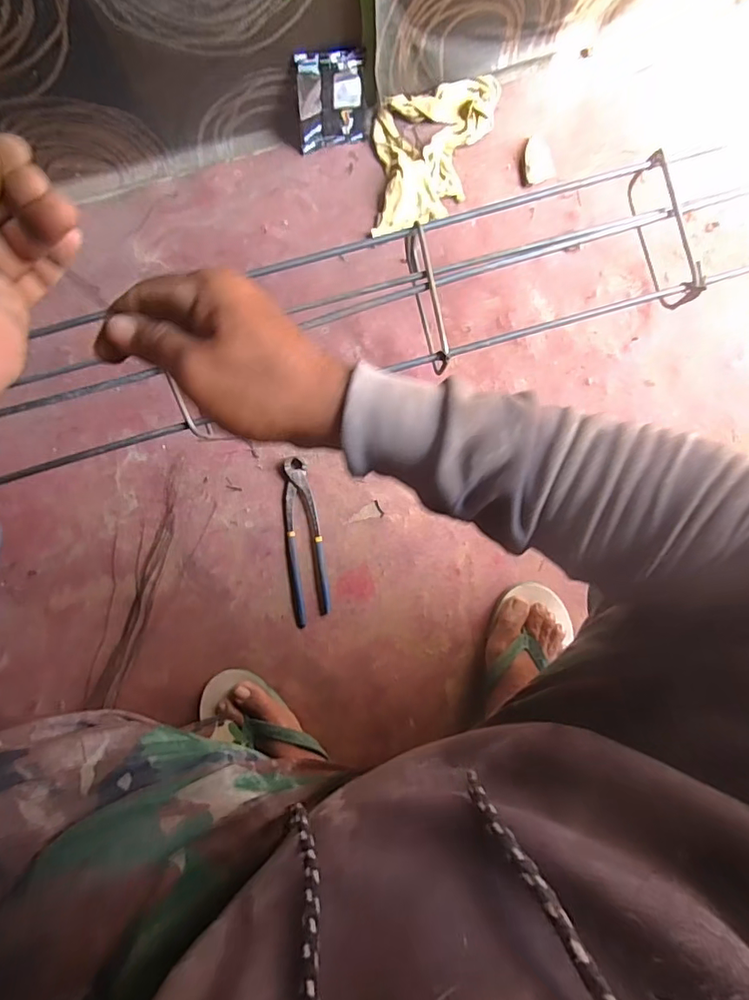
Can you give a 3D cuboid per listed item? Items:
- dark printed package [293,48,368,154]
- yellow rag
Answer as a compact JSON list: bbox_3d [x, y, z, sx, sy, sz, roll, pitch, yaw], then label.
[{"bbox_3d":[-0.056,-0.506,0.651,0.089,0.110,0.015,-14,72,-2],"label":"dark printed package"},{"bbox_3d":[0.083,-0.468,0.694,0.203,0.024,0.157,-18,90,-1],"label":"yellow rag"}]

